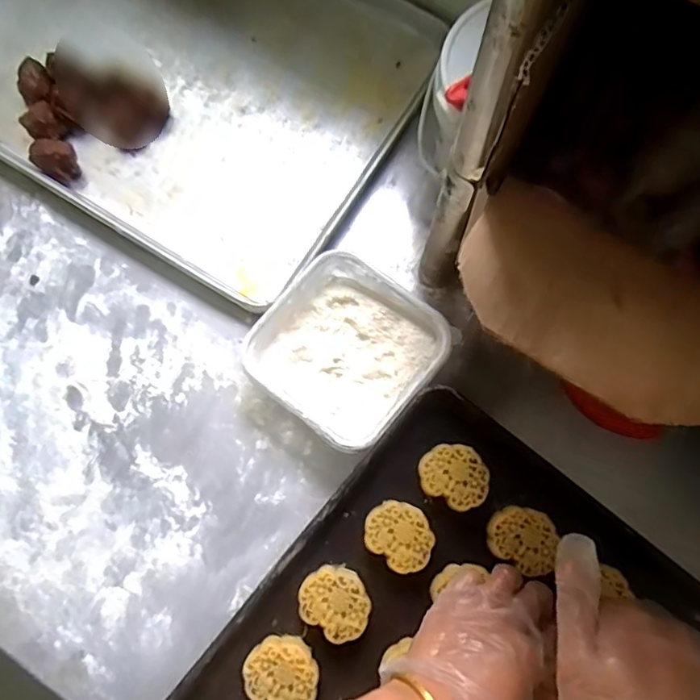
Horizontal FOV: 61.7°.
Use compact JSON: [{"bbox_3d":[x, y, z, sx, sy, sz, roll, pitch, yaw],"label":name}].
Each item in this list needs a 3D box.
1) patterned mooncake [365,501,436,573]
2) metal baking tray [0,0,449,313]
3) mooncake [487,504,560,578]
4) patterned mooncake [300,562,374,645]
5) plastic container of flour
[{"bbox_3d":[0.043,0.159,0.505,0.059,0.020,0.051,39,80,8],"label":"patterned mooncake"},{"bbox_3d":[-0.223,-0.353,0.667,0.578,0.033,0.417,31,79,5],"label":"metal baking tray"},{"bbox_3d":[0.146,0.162,0.505,0.055,0.023,0.050,19,78,4],"label":"mooncake"},{"bbox_3d":[-0.011,0.211,0.492,0.059,0.021,0.052,37,80,8],"label":"patterned mooncake"},{"bbox_3d":[-0.004,0.001,0.579,0.158,0.062,0.162,39,80,7],"label":"plastic container of flour"}]

